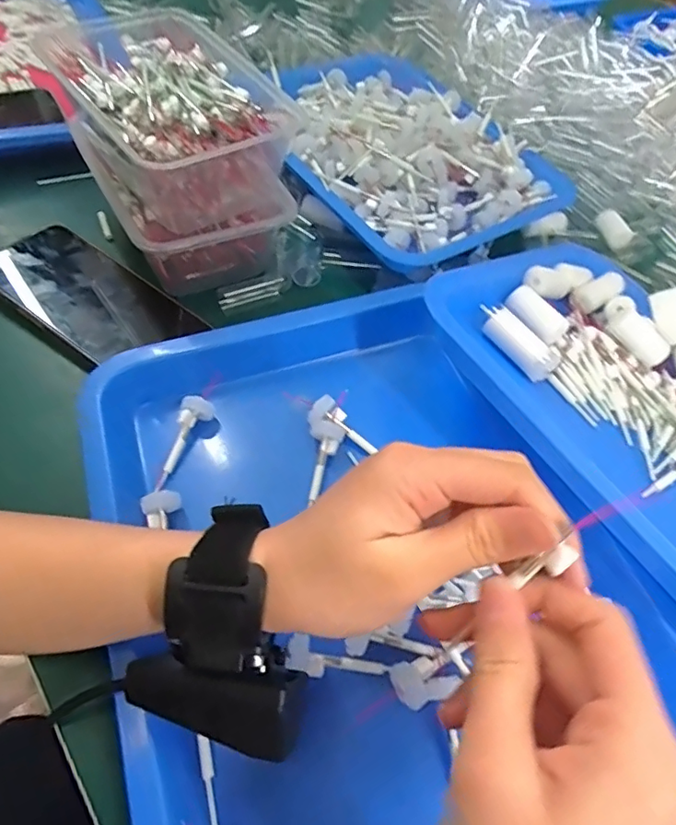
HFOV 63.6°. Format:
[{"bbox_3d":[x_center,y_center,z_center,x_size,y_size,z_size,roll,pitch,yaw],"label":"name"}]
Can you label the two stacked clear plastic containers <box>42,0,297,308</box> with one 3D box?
[{"bbox_3d":[-0.116,-0.188,0.397,0.118,0.107,0.176,-27,64,-24],"label":"two stacked clear plastic containers"}]

